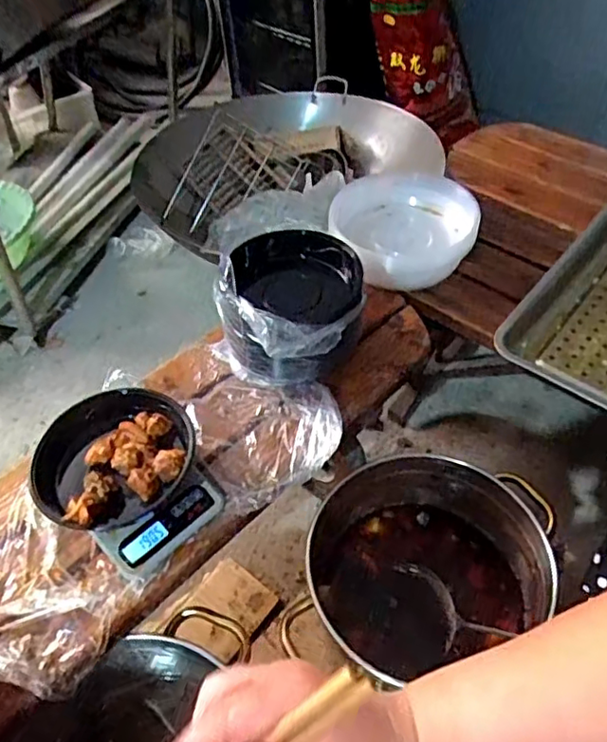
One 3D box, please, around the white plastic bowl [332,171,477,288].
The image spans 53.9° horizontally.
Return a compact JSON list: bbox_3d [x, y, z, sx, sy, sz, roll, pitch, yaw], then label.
[{"bbox_3d":[0.170,-0.255,1.047,0.251,0.072,0.243,-3,50,3],"label":"white plastic bowl"}]

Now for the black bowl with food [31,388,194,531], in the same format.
[{"bbox_3d":[-0.241,0.107,0.758,0.200,0.074,0.169,-39,57,-24],"label":"black bowl with food"}]

